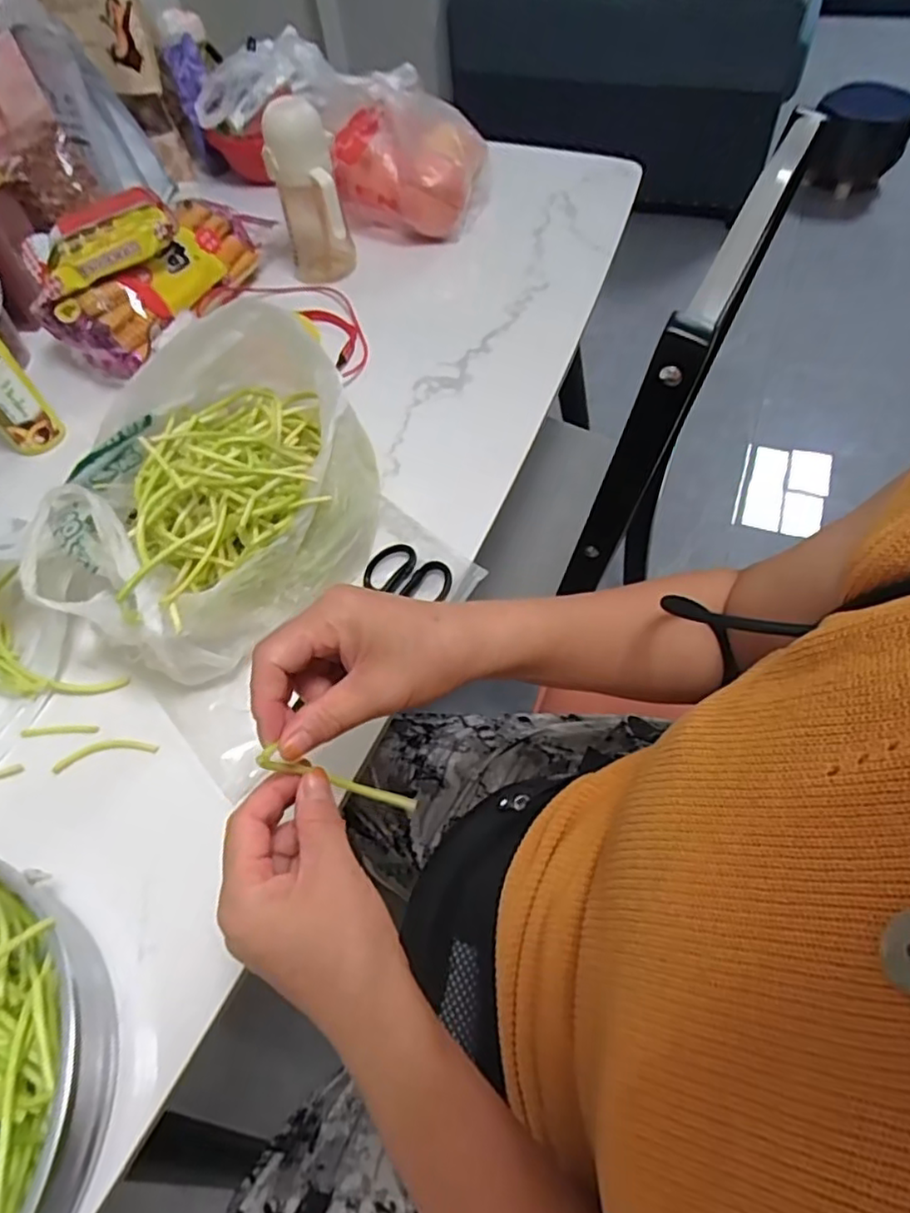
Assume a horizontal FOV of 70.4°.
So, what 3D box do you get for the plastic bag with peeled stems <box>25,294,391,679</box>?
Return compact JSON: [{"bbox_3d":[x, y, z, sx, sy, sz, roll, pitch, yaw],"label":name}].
[{"bbox_3d":[-0.195,-0.089,0.505,0.264,0.135,0.224,-38,62,-18],"label":"plastic bag with peeled stems"}]

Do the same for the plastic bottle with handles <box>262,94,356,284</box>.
[{"bbox_3d":[-0.160,-0.450,0.712,0.071,0.175,0.075,-13,57,-3],"label":"plastic bottle with handles"}]

